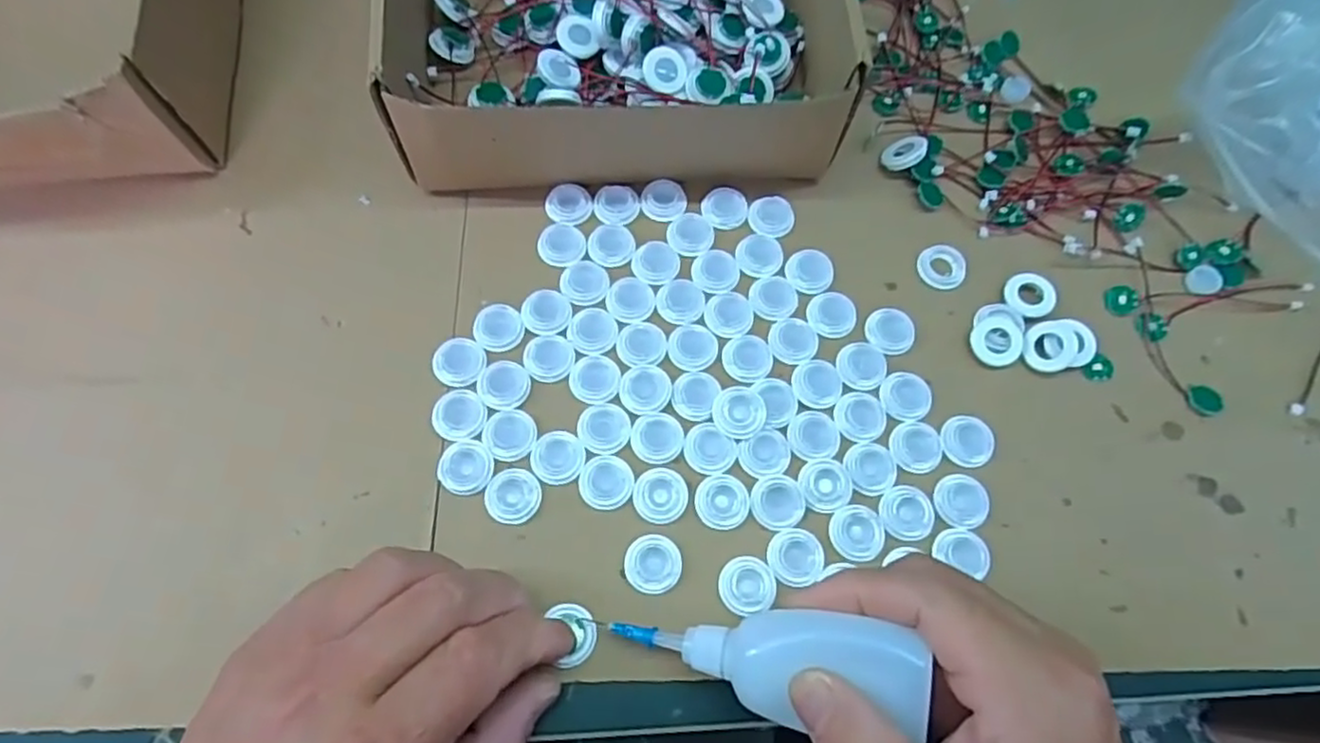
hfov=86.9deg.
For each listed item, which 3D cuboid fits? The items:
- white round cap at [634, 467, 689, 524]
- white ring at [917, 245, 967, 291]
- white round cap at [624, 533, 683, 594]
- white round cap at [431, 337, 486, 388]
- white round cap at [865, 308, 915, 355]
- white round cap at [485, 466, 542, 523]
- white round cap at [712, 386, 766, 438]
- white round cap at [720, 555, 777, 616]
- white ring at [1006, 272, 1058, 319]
[{"bbox_3d":[0.000,0.052,0.291,0.022,0.004,0.023,1,69,-2],"label":"white round cap"},{"bbox_3d":[0.137,-0.050,0.338,0.021,0.005,0.022,1,69,-2],"label":"white ring"},{"bbox_3d":[-0.002,0.077,0.281,0.022,0.004,0.023,1,69,-2],"label":"white round cap"},{"bbox_3d":[-0.089,-0.005,0.308,0.022,0.004,0.022,1,69,-2],"label":"white round cap"},{"bbox_3d":[0.107,-0.019,0.321,0.022,0.004,0.022,1,69,-2],"label":"white round cap"},{"bbox_3d":[-0.061,0.052,0.289,0.023,0.004,0.022,1,69,-2],"label":"white round cap"},{"bbox_3d":[0.034,0.018,0.302,0.022,0.007,0.022,1,69,-2],"label":"white round cap"},{"bbox_3d":[0.035,0.086,0.279,0.023,0.004,0.022,1,69,-2],"label":"white round cap"},{"bbox_3d":[0.175,-0.036,0.330,0.024,0.008,0.022,1,69,-2],"label":"white ring"}]

